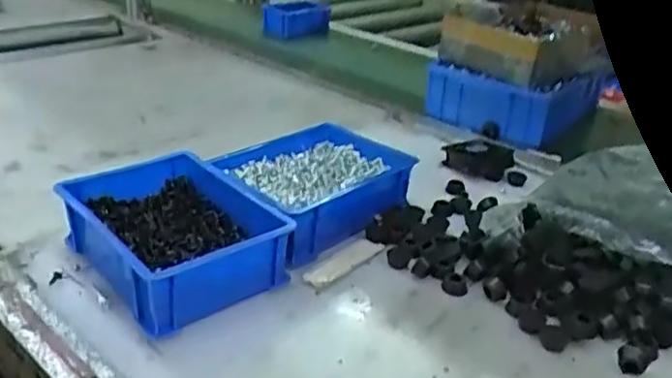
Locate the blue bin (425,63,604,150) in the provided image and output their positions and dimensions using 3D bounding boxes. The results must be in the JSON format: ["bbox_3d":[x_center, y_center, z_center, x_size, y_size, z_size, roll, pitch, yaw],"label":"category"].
[{"bbox_3d":[0.282,-0.155,1.026,0.204,0.081,0.213,21,32,30],"label":"blue bin"}]

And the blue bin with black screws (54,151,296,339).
[{"bbox_3d":[-0.153,0.040,0.605,0.151,0.065,0.199,-20,35,-38],"label":"blue bin with black screws"}]

